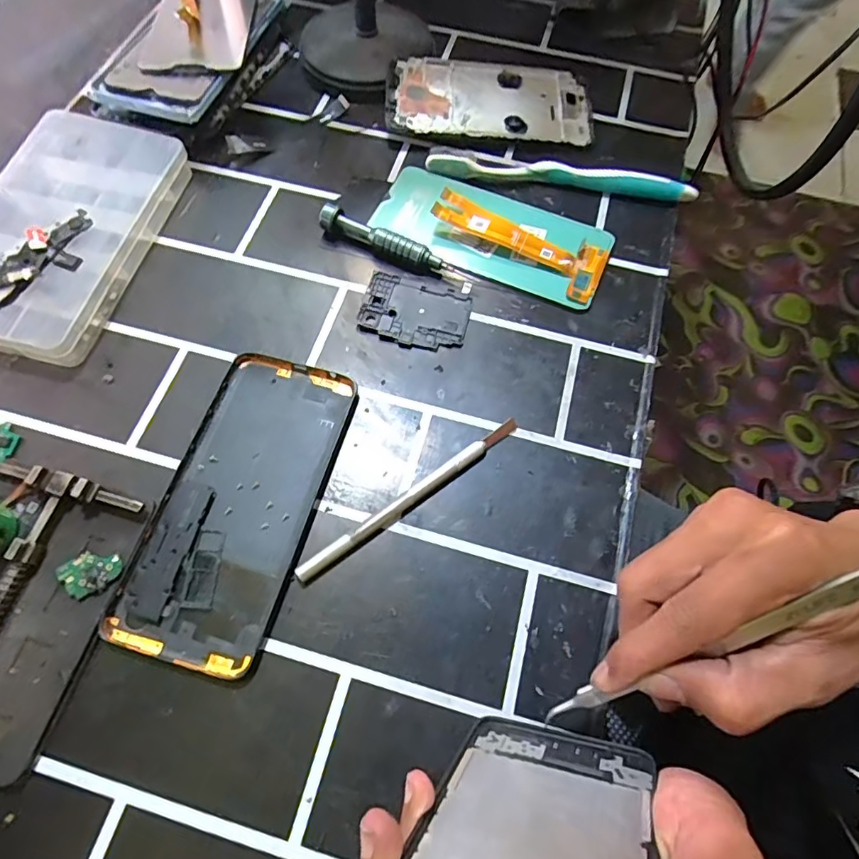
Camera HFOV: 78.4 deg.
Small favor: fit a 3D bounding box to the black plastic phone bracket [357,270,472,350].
[{"bbox_3d":[-0.009,-0.072,0.327,0.066,0.005,0.044,19,66,7],"label":"black plastic phone bracket"}]

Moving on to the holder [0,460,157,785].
[{"bbox_3d":[-0.195,0.081,0.243,0.082,0.021,0.125,16,65,6],"label":"holder"}]

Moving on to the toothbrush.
[{"bbox_3d":[0.093,-0.180,0.374,0.185,0.021,0.022,9,65,3],"label":"toothbrush"}]

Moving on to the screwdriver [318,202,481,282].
[{"bbox_3d":[-0.022,-0.118,0.338,0.107,0.017,0.013,22,66,9],"label":"screwdriver"}]

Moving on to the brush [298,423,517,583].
[{"bbox_3d":[-0.008,0.035,0.277,0.138,0.007,0.008,-34,70,-16],"label":"brush"}]

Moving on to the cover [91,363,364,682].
[{"bbox_3d":[-0.098,0.035,0.274,0.074,0.005,0.161,15,65,5],"label":"cover"}]

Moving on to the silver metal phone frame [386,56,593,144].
[{"bbox_3d":[0.045,-0.245,0.392,0.152,0.007,0.067,2,79,-3],"label":"silver metal phone frame"}]

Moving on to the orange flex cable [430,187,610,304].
[{"bbox_3d":[0.059,-0.125,0.346,0.115,0.016,0.045,25,67,10],"label":"orange flex cable"}]

